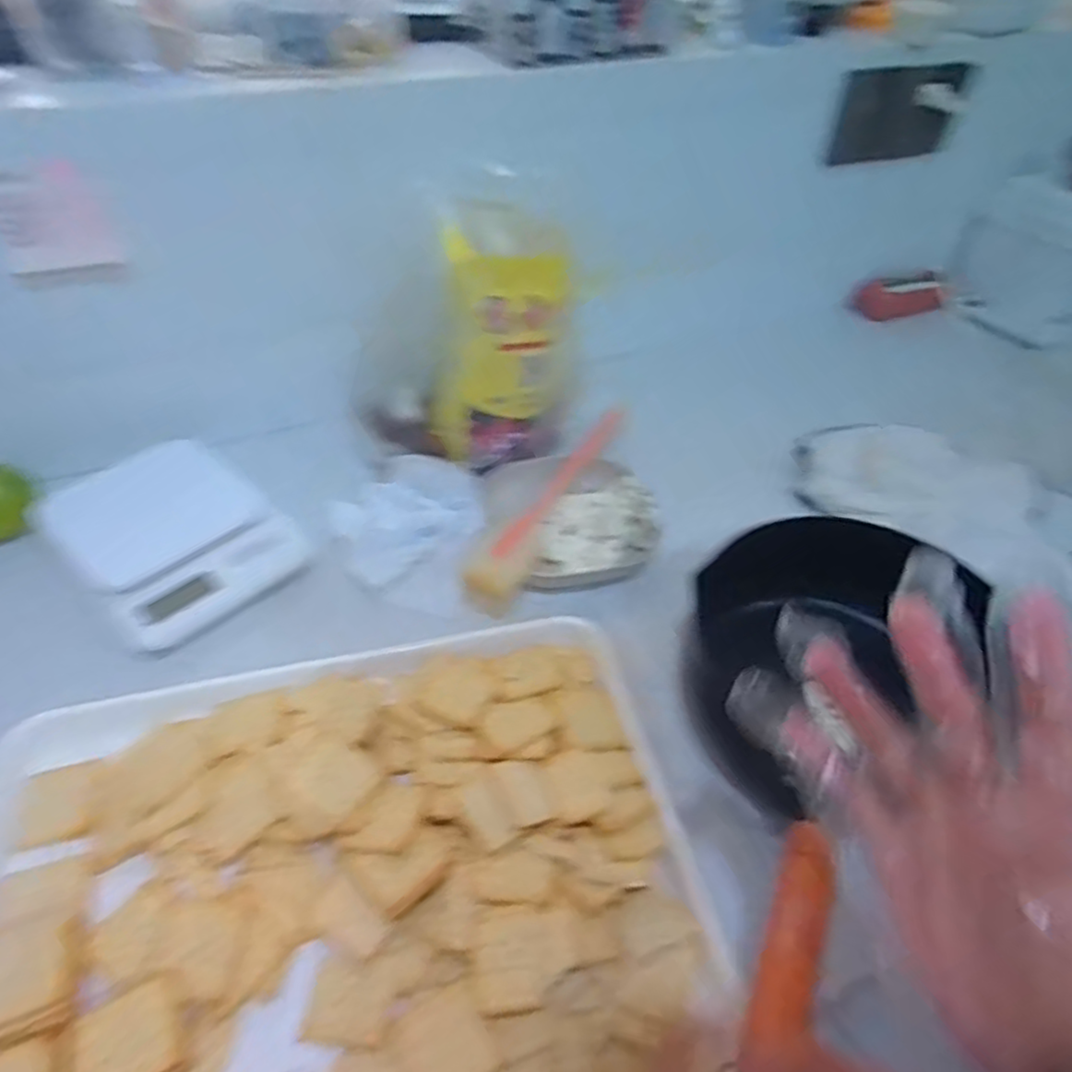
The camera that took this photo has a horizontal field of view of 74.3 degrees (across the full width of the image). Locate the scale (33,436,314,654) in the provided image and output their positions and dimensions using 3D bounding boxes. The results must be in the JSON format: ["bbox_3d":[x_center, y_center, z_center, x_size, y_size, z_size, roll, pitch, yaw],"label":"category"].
[{"bbox_3d":[-0.295,-0.003,0.573,0.189,0.034,0.146,34,52,27],"label":"scale"}]

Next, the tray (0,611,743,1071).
[{"bbox_3d":[-0.110,0.183,0.397,0.403,0.028,0.309,-10,46,-14],"label":"tray"}]

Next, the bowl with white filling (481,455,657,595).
[{"bbox_3d":[0.031,-0.021,0.608,0.123,0.038,0.148,-15,48,-18],"label":"bowl with white filling"}]

